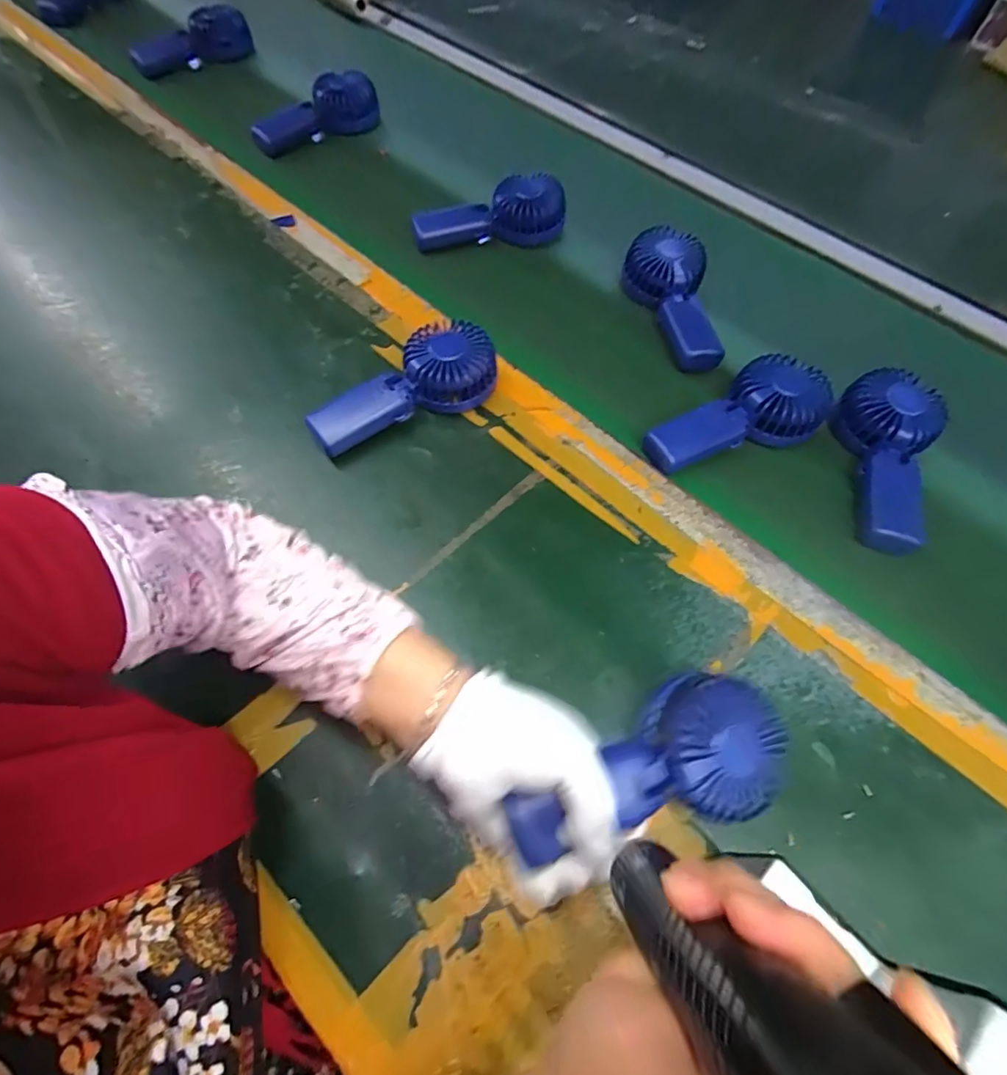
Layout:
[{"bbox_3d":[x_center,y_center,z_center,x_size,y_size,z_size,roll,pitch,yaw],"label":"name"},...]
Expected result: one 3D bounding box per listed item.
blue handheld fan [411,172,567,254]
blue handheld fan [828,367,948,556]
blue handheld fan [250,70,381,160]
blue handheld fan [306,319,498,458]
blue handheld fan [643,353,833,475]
[{"bbox_3d":[-0.017,-0.381,0.625,0.182,0.057,0.074,-11,63,-6],"label":"blue handheld fan"},{"bbox_3d":[0.338,-0.074,0.473,0.084,0.050,0.172,21,64,10],"label":"blue handheld fan"},{"bbox_3d":[-0.250,-0.570,0.714,0.181,0.062,0.060,-26,65,-15],"label":"blue handheld fan"},{"bbox_3d":[-0.094,-0.141,0.485,0.175,0.045,0.078,-23,65,-12],"label":"blue handheld fan"},{"bbox_3d":[0.220,-0.108,0.486,0.178,0.033,0.084,-29,67,-15],"label":"blue handheld fan"}]

